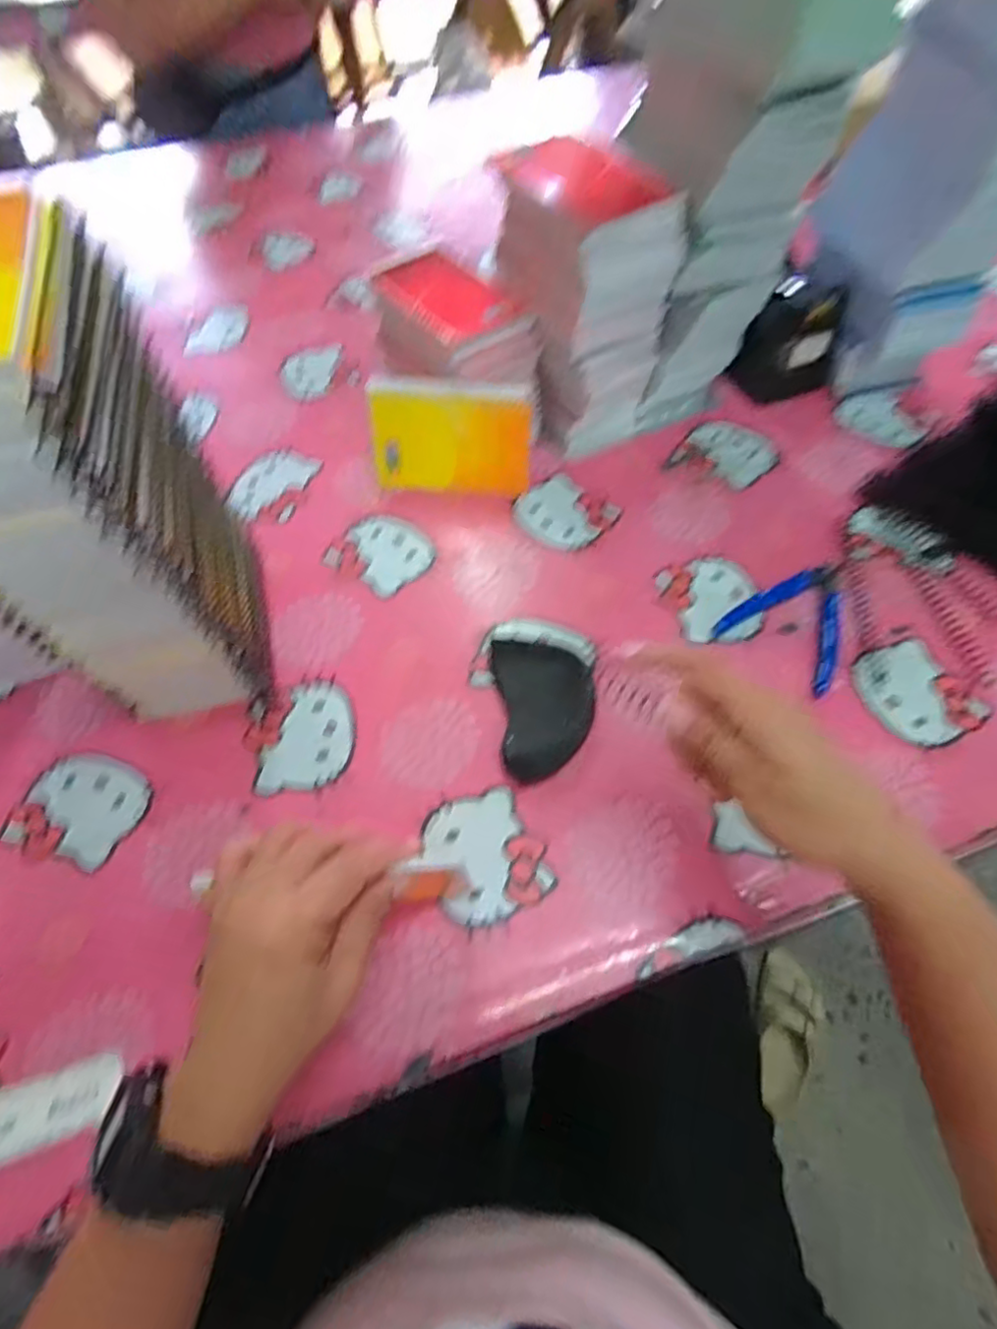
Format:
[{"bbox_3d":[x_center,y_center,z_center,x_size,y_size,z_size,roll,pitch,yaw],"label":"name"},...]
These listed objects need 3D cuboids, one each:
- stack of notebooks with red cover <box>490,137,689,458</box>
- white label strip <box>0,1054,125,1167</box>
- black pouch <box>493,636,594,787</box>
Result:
[{"bbox_3d":[0.065,-0.299,0.531,0.096,0.178,0.131,-26,62,-13],"label":"stack of notebooks with red cover"},{"bbox_3d":[-0.252,0.239,0.329,0.103,0.005,0.033,-19,61,-9],"label":"white label strip"},{"bbox_3d":[0.032,0.027,0.432,0.063,0.023,0.100,-6,60,-2],"label":"black pouch"}]

